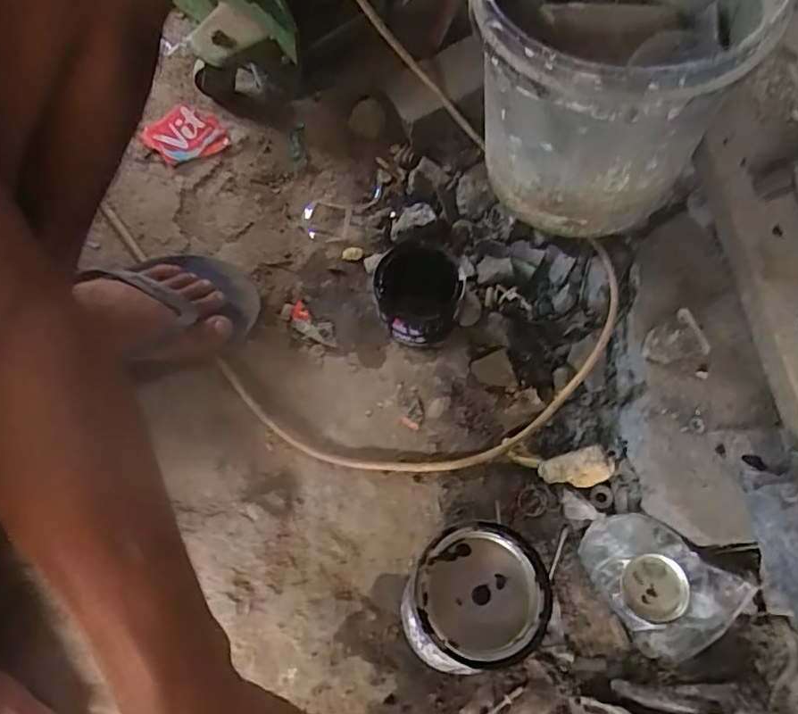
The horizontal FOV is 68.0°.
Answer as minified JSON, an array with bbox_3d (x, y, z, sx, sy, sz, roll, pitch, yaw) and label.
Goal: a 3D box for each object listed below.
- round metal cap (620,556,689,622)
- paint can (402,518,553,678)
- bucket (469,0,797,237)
[{"bbox_3d":[0.237,0.215,0.552,0.054,0.023,0.057,0,65,-1],"label":"round metal cap"},{"bbox_3d":[0.060,0.211,0.510,0.107,0.122,0.122,35,71,11],"label":"paint can"},{"bbox_3d":[0.203,-0.294,0.609,0.250,0.274,0.272,1,68,-2],"label":"bucket"}]

